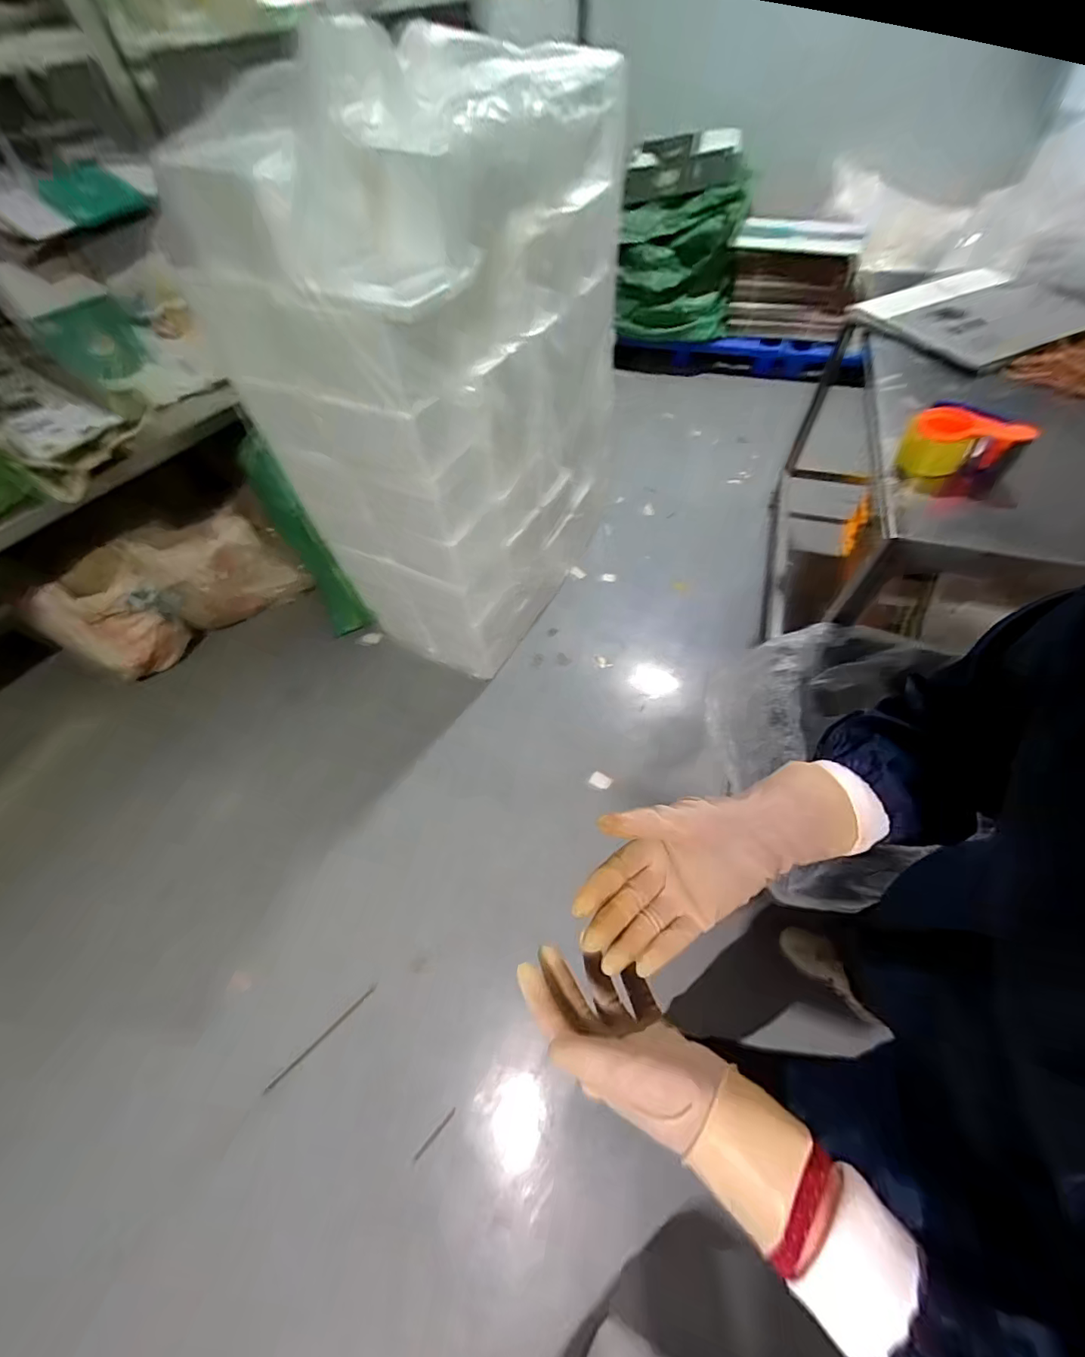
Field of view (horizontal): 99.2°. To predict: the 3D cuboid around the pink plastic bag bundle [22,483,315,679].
[{"bbox_3d":[-1.149,-0.292,1.448,0.748,0.336,0.202,-26,61,-12],"label":"pink plastic bag bundle"}]

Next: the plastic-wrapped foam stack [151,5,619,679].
[{"bbox_3d":[-0.209,-0.646,1.174,0.482,1.151,0.694,23,63,16],"label":"plastic-wrapped foam stack"}]

